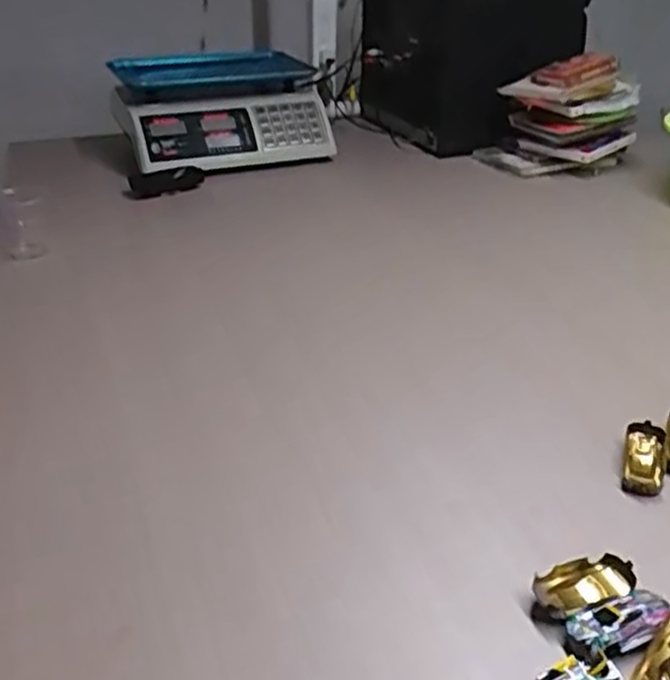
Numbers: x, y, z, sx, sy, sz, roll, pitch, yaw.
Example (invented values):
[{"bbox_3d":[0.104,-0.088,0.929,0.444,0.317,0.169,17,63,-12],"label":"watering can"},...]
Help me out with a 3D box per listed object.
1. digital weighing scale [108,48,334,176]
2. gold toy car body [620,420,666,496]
[{"bbox_3d":[-0.216,-0.426,1.323,0.341,0.150,0.376,-13,32,-20],"label":"digital weighing scale"},{"bbox_3d":[0.231,0.088,0.534,0.028,0.019,0.065,11,31,20],"label":"gold toy car body"}]

